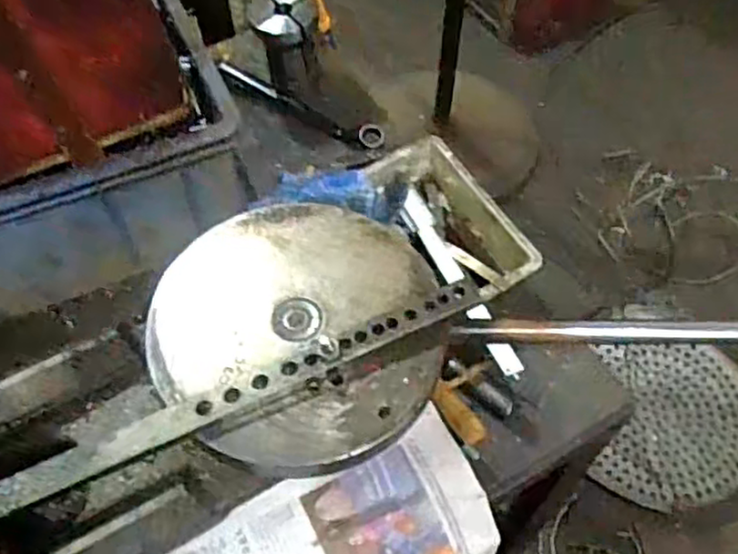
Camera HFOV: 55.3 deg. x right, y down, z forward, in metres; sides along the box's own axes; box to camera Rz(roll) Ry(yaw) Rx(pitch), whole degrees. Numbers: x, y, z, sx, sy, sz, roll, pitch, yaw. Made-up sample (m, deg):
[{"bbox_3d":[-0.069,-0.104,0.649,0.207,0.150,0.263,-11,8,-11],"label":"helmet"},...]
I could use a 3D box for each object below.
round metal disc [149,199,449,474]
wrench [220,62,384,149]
[{"bbox_3d":[-0.048,0.029,0.458,0.190,0.018,0.181,0,56,0],"label":"round metal disc"},{"bbox_3d":[-0.075,-0.184,0.758,0.215,0.033,0.023,32,62,20],"label":"wrench"}]

